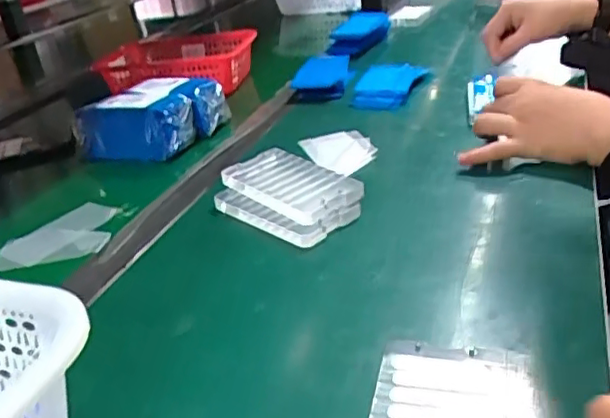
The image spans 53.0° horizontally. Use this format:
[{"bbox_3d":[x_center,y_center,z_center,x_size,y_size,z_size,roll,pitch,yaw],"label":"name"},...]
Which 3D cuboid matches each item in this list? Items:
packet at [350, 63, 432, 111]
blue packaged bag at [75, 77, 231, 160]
[{"bbox_3d":[0.106,-0.163,0.795,0.078,0.022,0.123,7,30,26],"label":"packet"},{"bbox_3d":[-0.185,-0.114,0.737,0.145,0.060,0.116,5,29,22],"label":"blue packaged bag"}]

